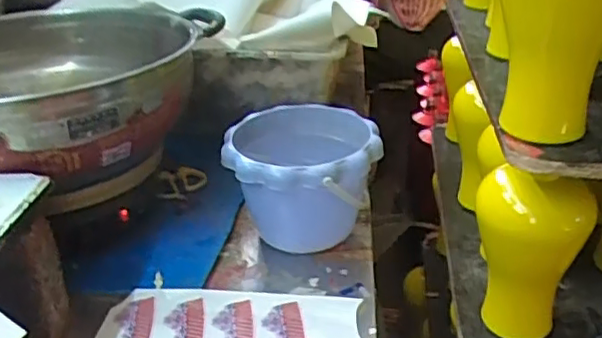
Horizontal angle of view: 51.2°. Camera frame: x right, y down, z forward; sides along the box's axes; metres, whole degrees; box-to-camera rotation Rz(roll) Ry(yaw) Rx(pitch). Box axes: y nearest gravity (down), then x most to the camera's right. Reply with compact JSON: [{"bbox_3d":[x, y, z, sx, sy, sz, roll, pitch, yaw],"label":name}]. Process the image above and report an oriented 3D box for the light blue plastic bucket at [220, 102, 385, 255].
[{"bbox_3d":[0.002,0.018,0.659,0.149,0.120,0.148,-2,28,1],"label":"light blue plastic bucket"}]

